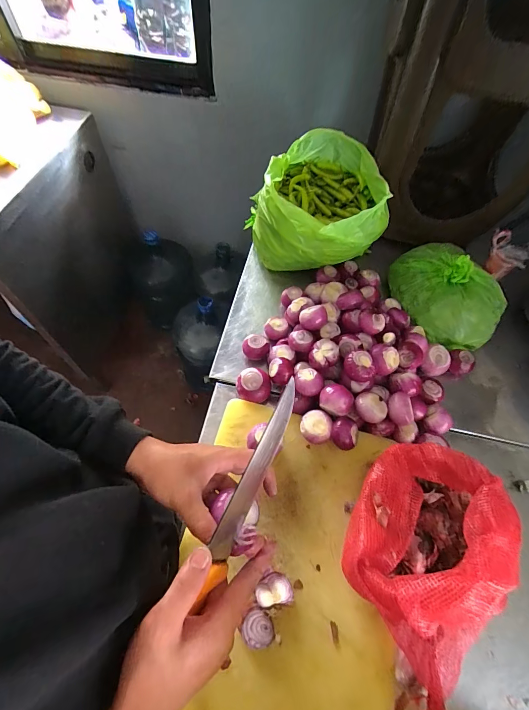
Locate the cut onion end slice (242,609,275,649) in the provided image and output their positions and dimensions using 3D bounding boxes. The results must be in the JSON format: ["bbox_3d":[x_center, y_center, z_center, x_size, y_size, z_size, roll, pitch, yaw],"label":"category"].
[{"bbox_3d":[-0.008,0.346,0.412,0.037,0.014,0.037,2,59,-3],"label":"cut onion end slice"}]

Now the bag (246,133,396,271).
[{"bbox_3d":[0.107,-0.287,0.672,0.226,0.203,0.220,-18,63,-14],"label":"bag"}]

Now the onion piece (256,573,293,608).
[{"bbox_3d":[0.013,0.310,0.433,0.046,0.016,0.032,-7,60,-8],"label":"onion piece"}]

